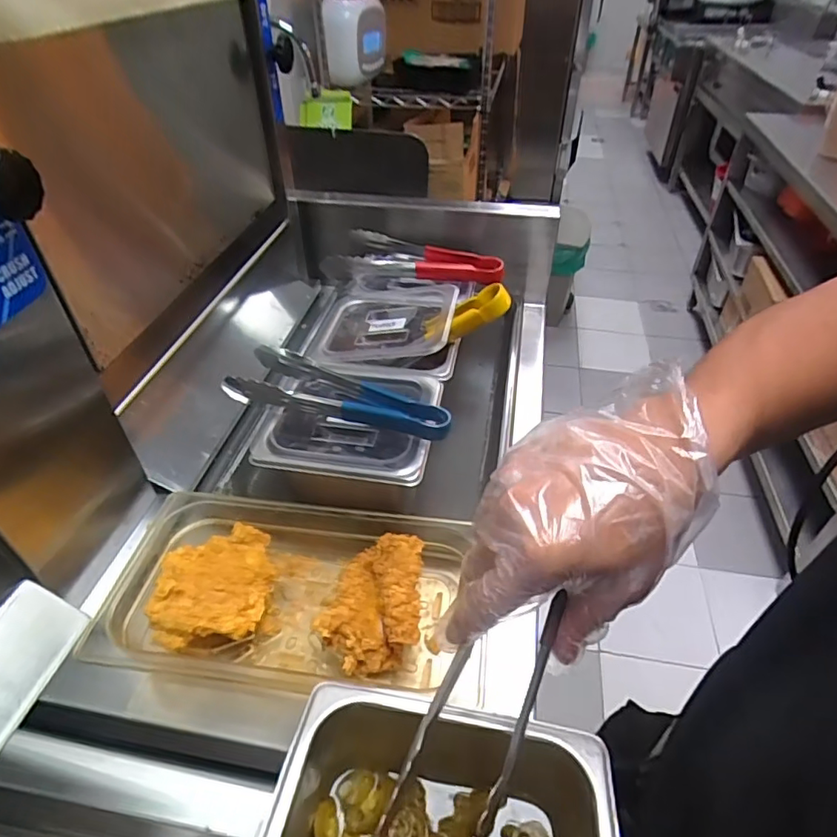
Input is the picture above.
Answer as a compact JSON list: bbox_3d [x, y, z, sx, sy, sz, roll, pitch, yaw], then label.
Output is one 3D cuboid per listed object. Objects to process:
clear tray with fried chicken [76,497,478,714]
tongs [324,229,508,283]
[{"bbox_3d":[-0.103,0.164,0.496,0.318,0.064,0.175,5,42,6],"label":"clear tray with fried chicken"},{"bbox_3d":[-0.006,-0.231,0.796,0.253,0.037,0.087,4,42,4],"label":"tongs"}]

